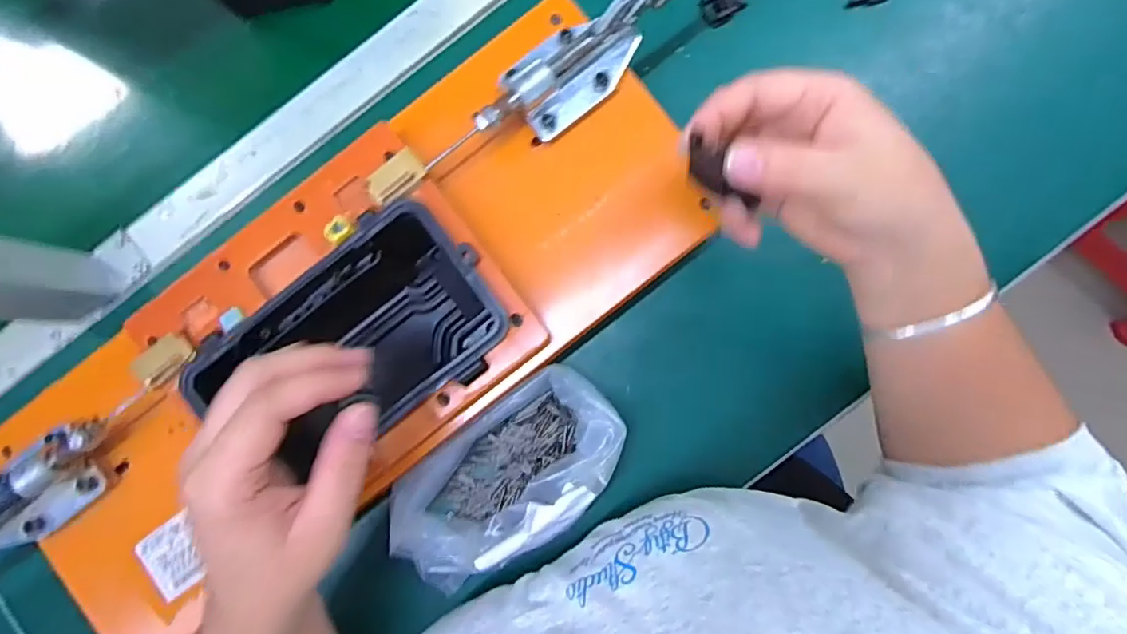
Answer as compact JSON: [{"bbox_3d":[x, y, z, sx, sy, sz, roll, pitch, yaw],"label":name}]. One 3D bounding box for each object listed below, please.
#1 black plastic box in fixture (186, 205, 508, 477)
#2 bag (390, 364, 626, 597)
[{"bbox_3d":[-0.112,0.017,0.355,0.159,0.082,0.105,-38,85,1],"label":"black plastic box in fixture"},{"bbox_3d":[-0.039,0.113,0.390,0.175,0.050,0.089,-39,85,1],"label":"bag"}]

